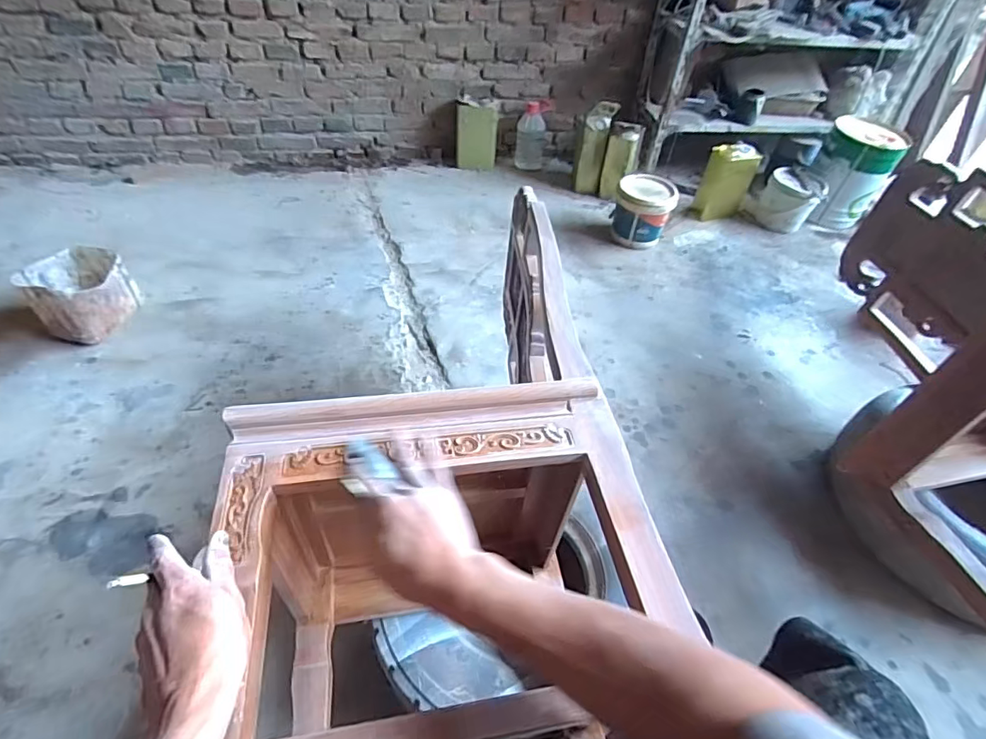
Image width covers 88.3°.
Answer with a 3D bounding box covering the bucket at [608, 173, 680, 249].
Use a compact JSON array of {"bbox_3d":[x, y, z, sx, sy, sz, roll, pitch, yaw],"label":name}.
[{"bbox_3d":[0.535,-0.568,1.827,0.200,0.224,0.167,16,51,10],"label":"bucket"}]

